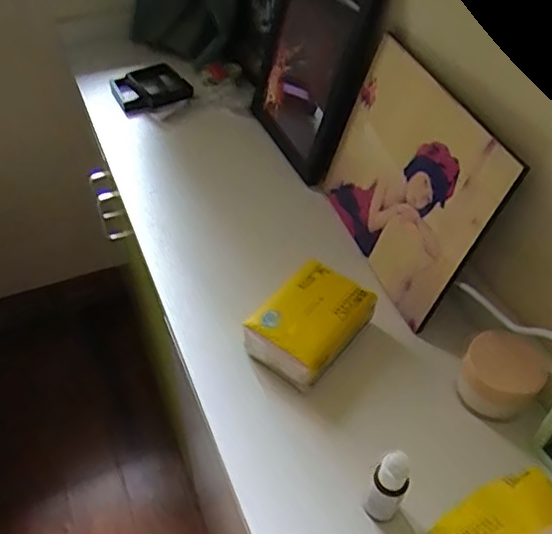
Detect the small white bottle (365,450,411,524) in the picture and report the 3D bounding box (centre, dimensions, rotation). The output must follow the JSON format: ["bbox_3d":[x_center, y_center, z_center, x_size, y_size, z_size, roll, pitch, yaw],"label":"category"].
[{"bbox_3d":[0.102,0.203,0.533,0.030,0.102,0.026,20,50,17],"label":"small white bottle"}]

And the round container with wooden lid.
[{"bbox_3d":[0.244,0.118,0.638,0.083,0.067,0.064,29,53,23],"label":"round container with wooden lid"}]

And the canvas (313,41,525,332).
[{"bbox_3d":[0.159,-0.109,0.733,0.018,0.247,0.291,-2,45,-25],"label":"canvas"}]

